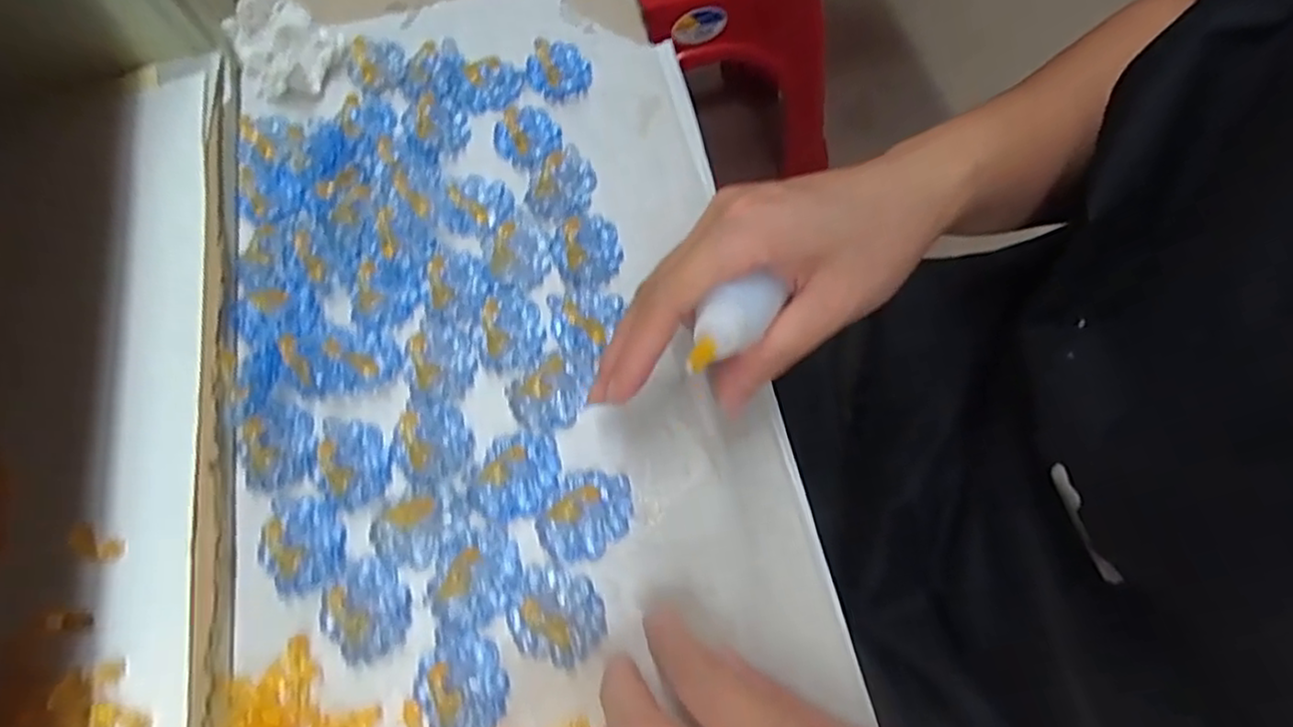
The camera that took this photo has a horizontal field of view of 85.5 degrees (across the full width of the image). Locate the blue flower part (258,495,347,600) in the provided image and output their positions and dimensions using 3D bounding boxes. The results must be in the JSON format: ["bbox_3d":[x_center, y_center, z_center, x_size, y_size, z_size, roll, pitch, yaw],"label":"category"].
[{"bbox_3d":[-0.132,0.069,0.268,0.031,0.007,0.038,-7,60,-14],"label":"blue flower part"}]

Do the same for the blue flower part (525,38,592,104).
[{"bbox_3d":[-0.044,-0.149,0.353,0.031,0.011,0.033,-2,66,4],"label":"blue flower part"}]

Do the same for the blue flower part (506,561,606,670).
[{"bbox_3d":[-0.032,0.089,0.248,0.035,0.010,0.031,14,68,11],"label":"blue flower part"}]

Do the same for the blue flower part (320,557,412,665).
[{"bbox_3d":[-0.102,0.090,0.255,0.033,0.008,0.030,-2,66,4],"label":"blue flower part"}]

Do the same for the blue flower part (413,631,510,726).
[{"bbox_3d":[-0.065,0.113,0.243,0.030,0.005,0.036,-25,66,-7],"label":"blue flower part"}]

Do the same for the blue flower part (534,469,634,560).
[{"bbox_3d":[-0.023,0.057,0.264,0.031,0.006,0.036,24,70,14],"label":"blue flower part"}]

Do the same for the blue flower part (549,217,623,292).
[{"bbox_3d":[-0.026,-0.051,0.314,0.030,0.008,0.038,-21,66,-5],"label":"blue flower part"}]

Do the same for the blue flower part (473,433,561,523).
[{"bbox_3d":[-0.051,0.043,0.271,0.030,0.004,0.035,18,68,12],"label":"blue flower part"}]

